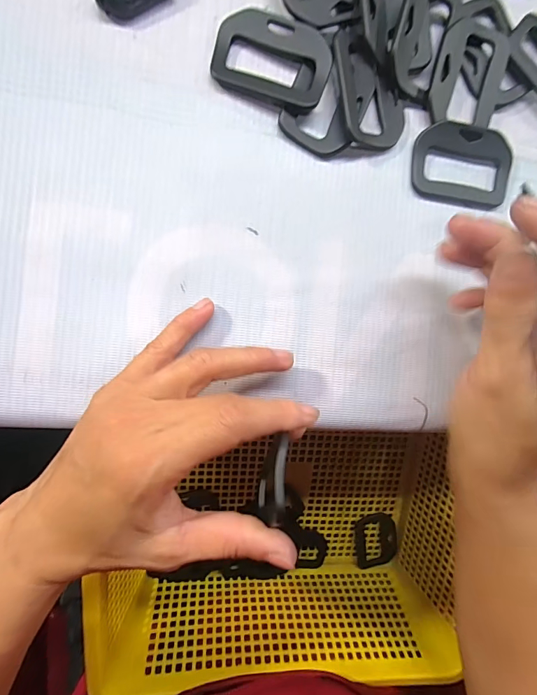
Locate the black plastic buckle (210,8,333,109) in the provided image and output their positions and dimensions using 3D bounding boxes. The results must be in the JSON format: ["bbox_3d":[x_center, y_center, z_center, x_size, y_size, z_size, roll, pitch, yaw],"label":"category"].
[{"bbox_3d":[0.002,-0.152,0.205,0.060,0.011,0.040,16,88,-10],"label":"black plastic buckle"}]

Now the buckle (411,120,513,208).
[{"bbox_3d":[0.113,-0.109,0.226,0.061,0.008,0.046,6,90,-10],"label":"buckle"}]

